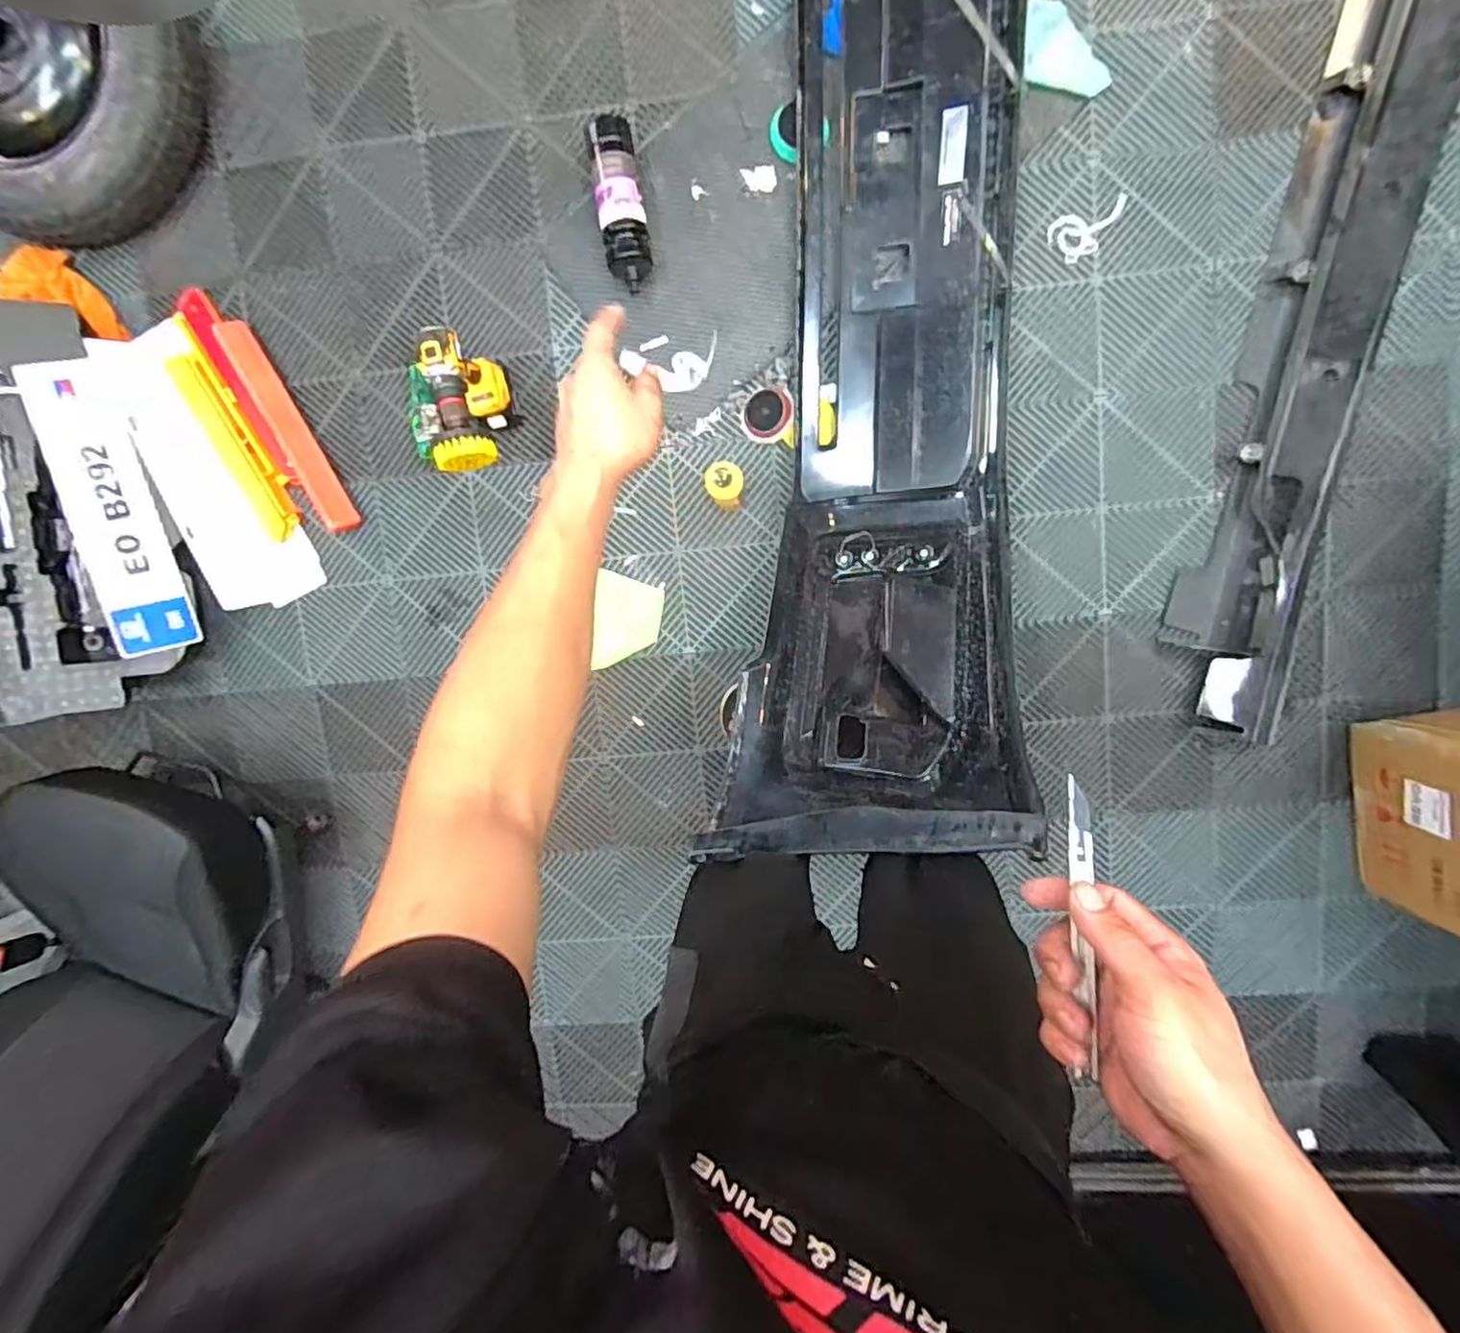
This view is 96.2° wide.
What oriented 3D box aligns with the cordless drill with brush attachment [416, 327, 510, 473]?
[{"bbox_3d":[-0.427,-0.429,1.089,0.080,0.207,0.217,-15,97,6],"label":"cordless drill with brush attachment"}]

